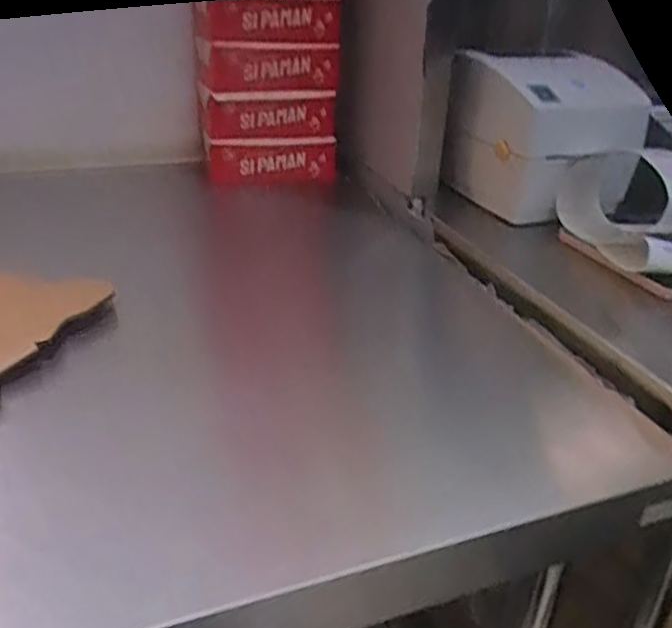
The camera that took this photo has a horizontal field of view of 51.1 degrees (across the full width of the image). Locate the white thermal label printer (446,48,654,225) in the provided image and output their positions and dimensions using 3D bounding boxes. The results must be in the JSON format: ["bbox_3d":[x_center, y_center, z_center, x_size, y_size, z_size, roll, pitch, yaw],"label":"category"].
[{"bbox_3d":[0.236,-0.203,0.801,0.190,0.157,0.109,-9,31,-20],"label":"white thermal label printer"}]

